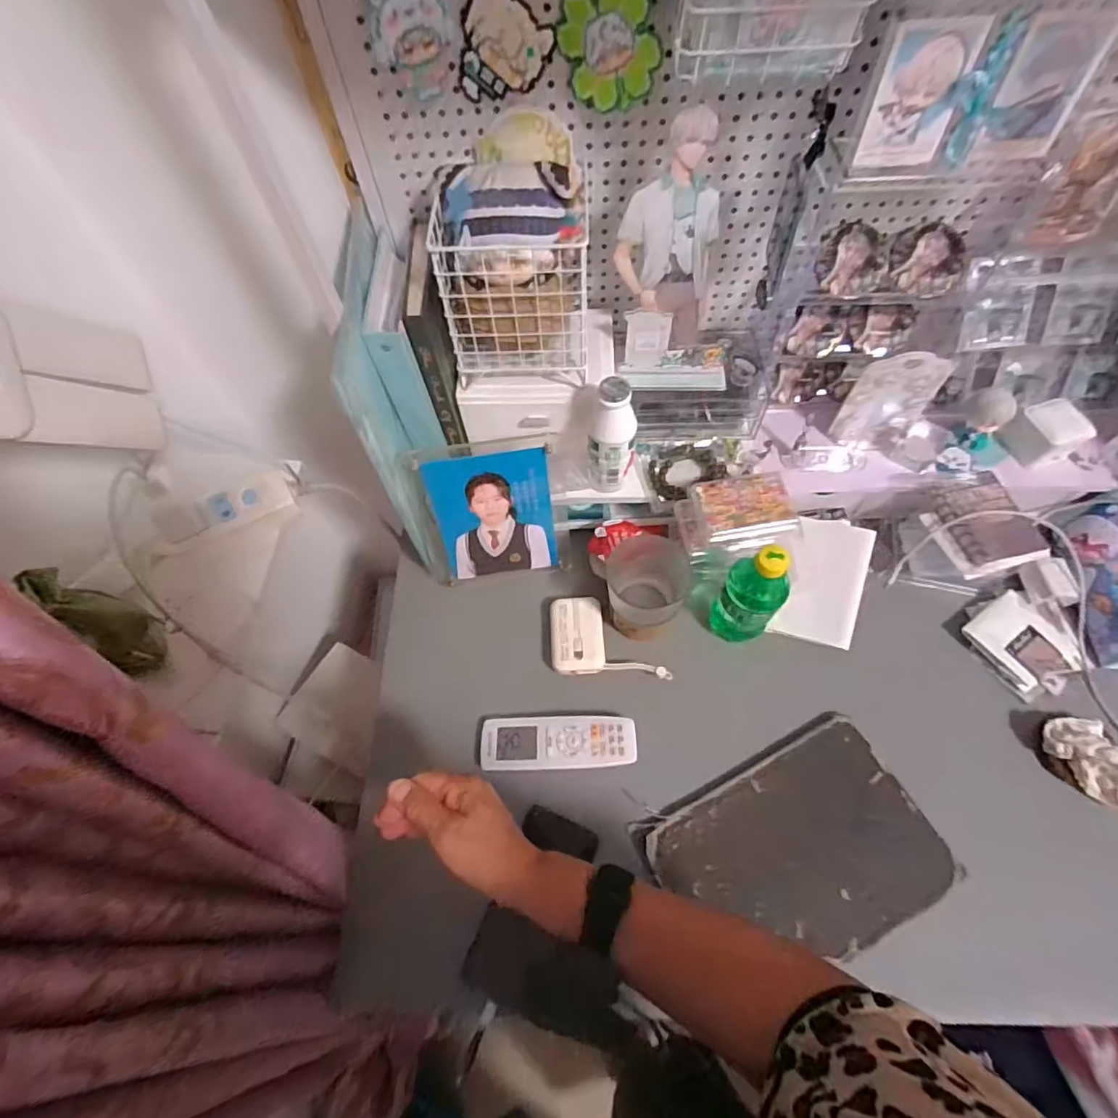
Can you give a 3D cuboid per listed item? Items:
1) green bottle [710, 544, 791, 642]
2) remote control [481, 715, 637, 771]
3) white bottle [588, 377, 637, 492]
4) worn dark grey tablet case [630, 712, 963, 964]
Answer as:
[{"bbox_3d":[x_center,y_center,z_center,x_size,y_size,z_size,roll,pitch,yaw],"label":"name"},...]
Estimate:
[{"bbox_3d":[0.200,0.038,0.581,0.060,0.154,0.051,30,67,17],"label":"green bottle"},{"bbox_3d":[-0.001,0.191,0.588,0.158,0.013,0.056,-3,59,7],"label":"remote control"},{"bbox_3d":[0.056,-0.126,0.598,0.047,0.139,0.040,6,62,6],"label":"white bottle"},{"bbox_3d":[0.225,0.285,0.545,0.249,0.032,0.176,-25,63,-10],"label":"worn dark grey tablet case"}]

